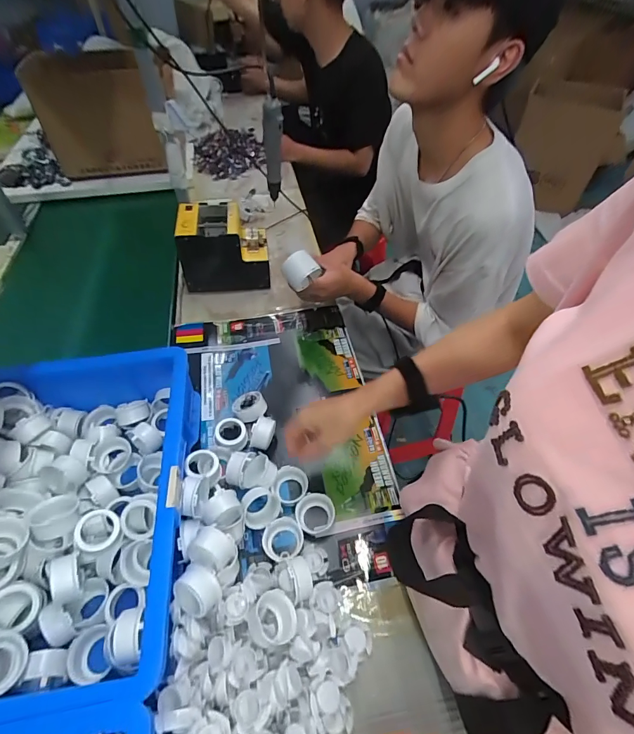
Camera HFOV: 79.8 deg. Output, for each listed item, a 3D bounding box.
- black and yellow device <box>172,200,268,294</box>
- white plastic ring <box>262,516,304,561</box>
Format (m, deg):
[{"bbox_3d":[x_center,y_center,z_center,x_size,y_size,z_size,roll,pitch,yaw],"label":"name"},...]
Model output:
[{"bbox_3d":[-0.198,-0.257,0.826,0.173,0.156,0.128,-6,52,-5],"label":"black and yellow device"},{"bbox_3d":[-0.048,0.235,0.524,0.054,0.026,0.049,-16,69,-7],"label":"white plastic ring"}]

